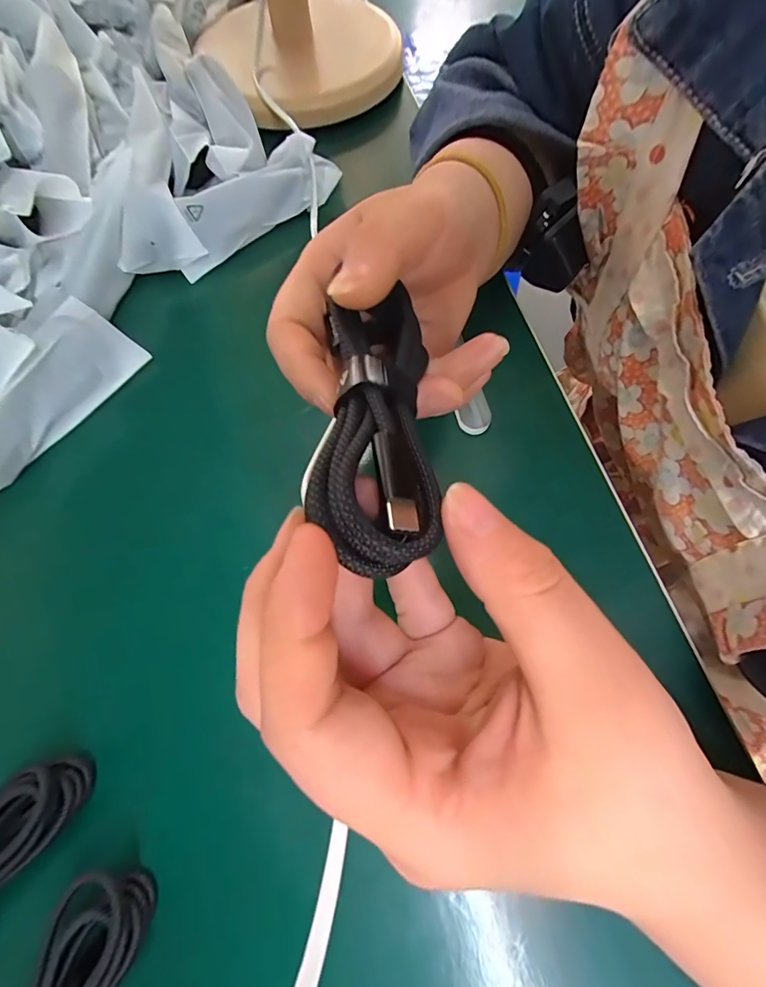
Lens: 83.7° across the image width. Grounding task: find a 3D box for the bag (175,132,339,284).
[{"bbox_3d":[-0.095,-0.214,0.316,0.139,0.030,0.043,-42,73,-16],"label":"bag"}]

